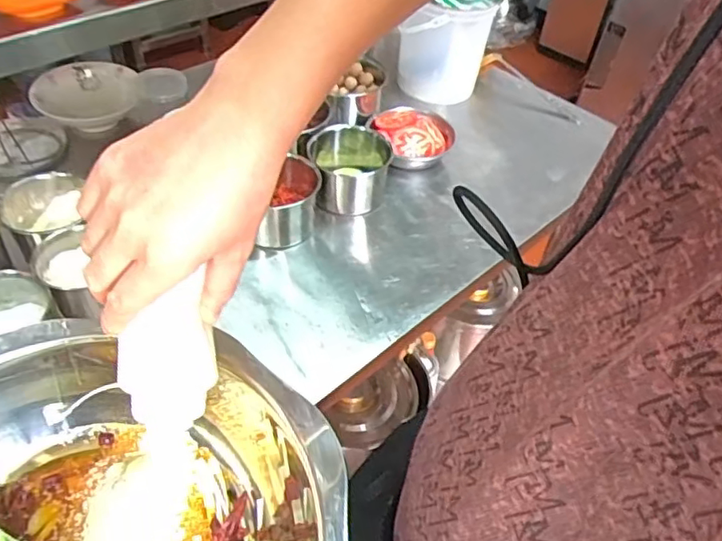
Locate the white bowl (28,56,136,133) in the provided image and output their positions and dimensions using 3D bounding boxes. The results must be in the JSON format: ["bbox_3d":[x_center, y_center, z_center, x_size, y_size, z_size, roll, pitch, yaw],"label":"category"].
[{"bbox_3d":[-0.476,-0.299,1.048,0.166,0.075,0.155,-9,48,-15],"label":"white bowl"}]

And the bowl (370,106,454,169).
[{"bbox_3d":[0.097,-0.241,1.084,0.151,0.068,0.143,3,46,-4],"label":"bowl"}]

